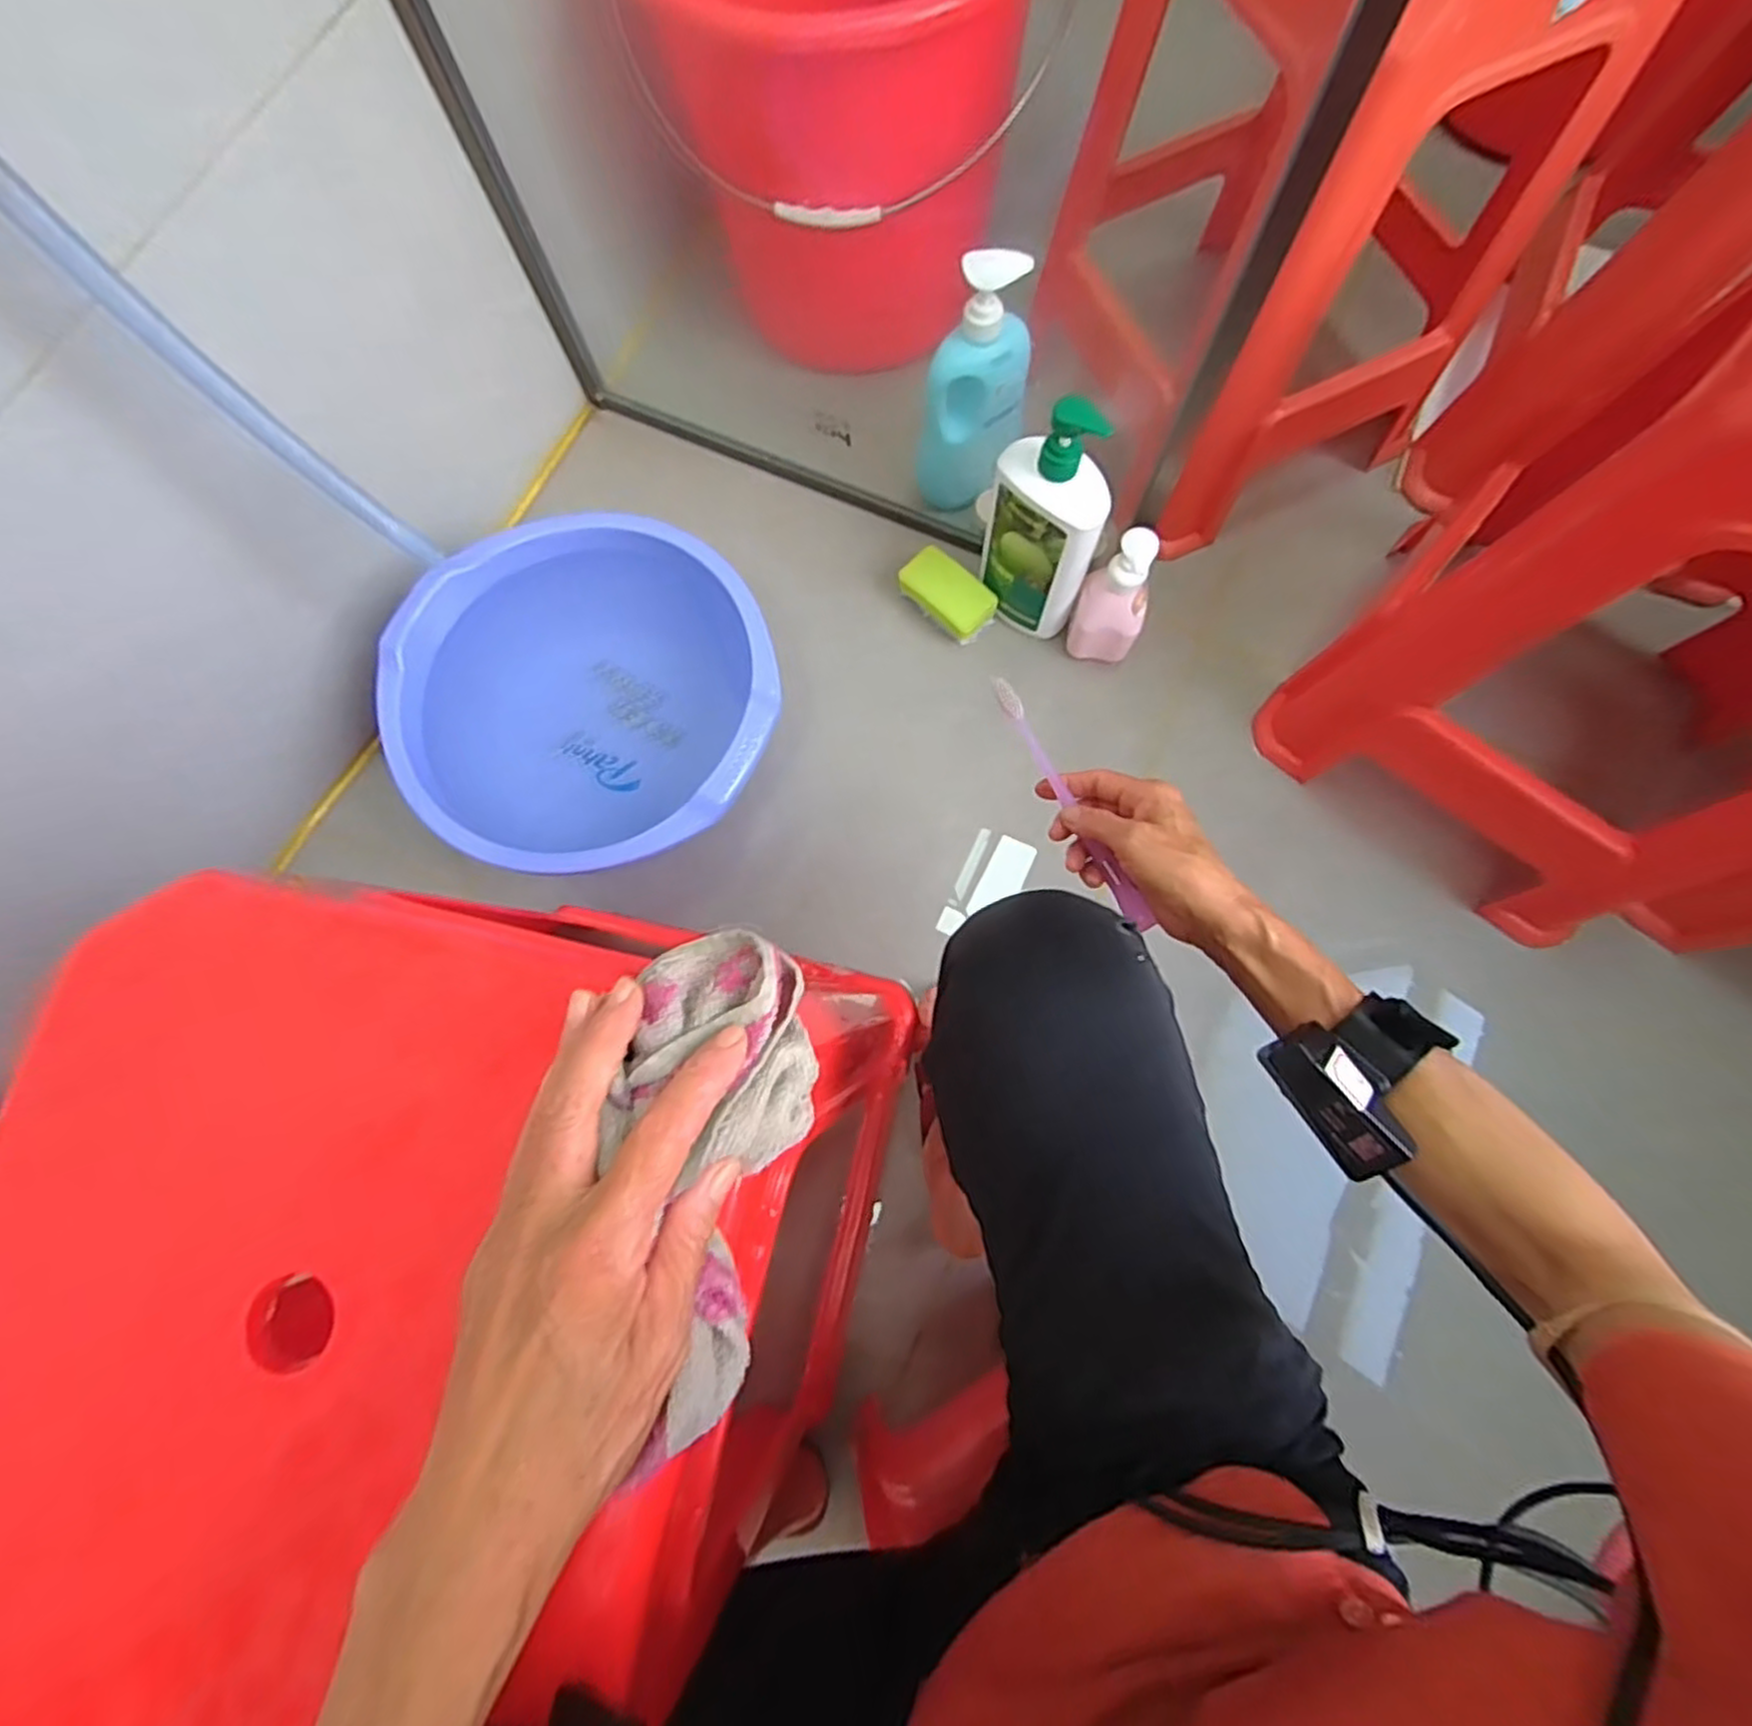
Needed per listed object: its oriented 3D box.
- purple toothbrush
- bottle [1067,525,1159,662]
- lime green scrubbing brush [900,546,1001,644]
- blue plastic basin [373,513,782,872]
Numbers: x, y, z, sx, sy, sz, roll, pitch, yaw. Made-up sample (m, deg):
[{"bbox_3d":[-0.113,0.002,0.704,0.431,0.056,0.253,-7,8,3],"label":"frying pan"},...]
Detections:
[{"bbox_3d":[0.124,-0.038,0.483,0.013,0.013,0.185,-28,83,-5],"label":"purple toothbrush"},{"bbox_3d":[0.241,-0.264,0.760,0.071,0.157,0.048,27,79,8],"label":"bottle"},{"bbox_3d":[0.079,-0.296,0.831,0.060,0.032,0.107,-42,79,-8],"label":"lime green scrubbing brush"},{"bbox_3d":[-0.262,-0.146,0.729,0.342,0.144,0.319,0,77,2],"label":"blue plastic basin"}]

